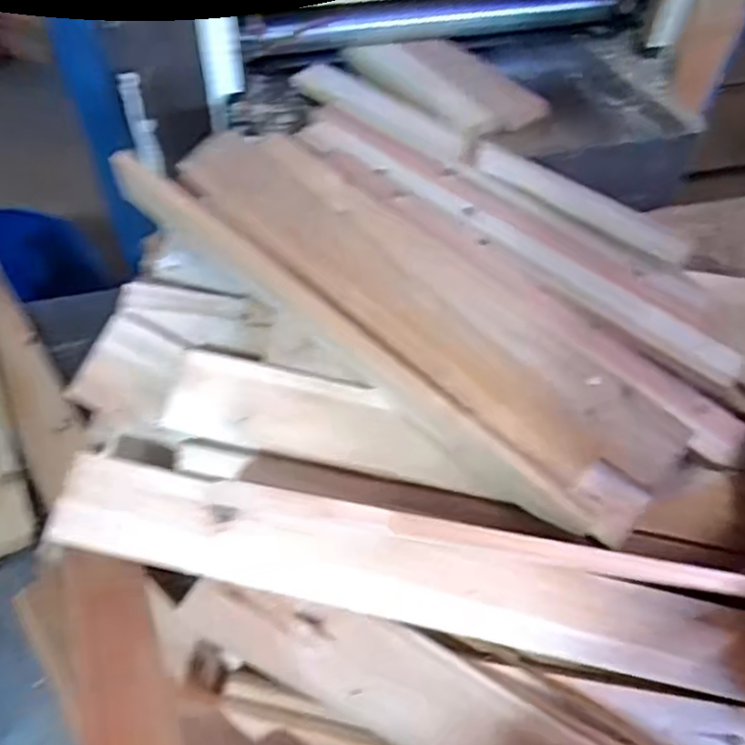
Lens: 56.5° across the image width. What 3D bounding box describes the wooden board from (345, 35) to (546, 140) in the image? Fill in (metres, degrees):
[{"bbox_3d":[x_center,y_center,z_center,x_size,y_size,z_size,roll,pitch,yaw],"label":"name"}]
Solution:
[{"bbox_3d":[0.086,-0.361,0.866,0.133,0.033,0.234,-36,63,-27],"label":"wooden board"}]

